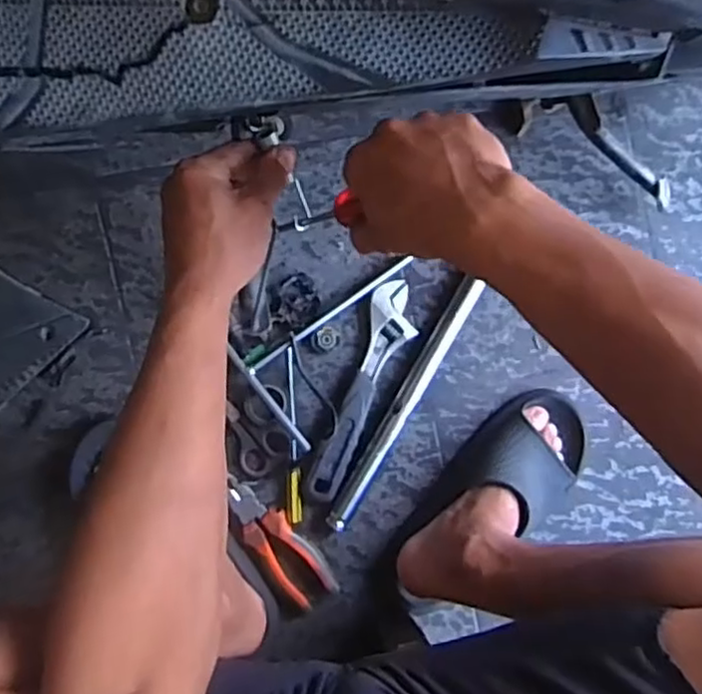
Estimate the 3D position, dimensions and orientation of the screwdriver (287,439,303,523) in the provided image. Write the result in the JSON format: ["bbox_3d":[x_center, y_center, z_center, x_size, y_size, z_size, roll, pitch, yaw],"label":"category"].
[{"bbox_3d":[-0.060,0.143,0.715,0.015,0.011,0.104,-3,91,-9],"label":"screwdriver"}]

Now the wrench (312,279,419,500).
[{"bbox_3d":[0.017,0.047,0.726,0.051,0.014,0.240,19,87,-8],"label":"wrench"}]

